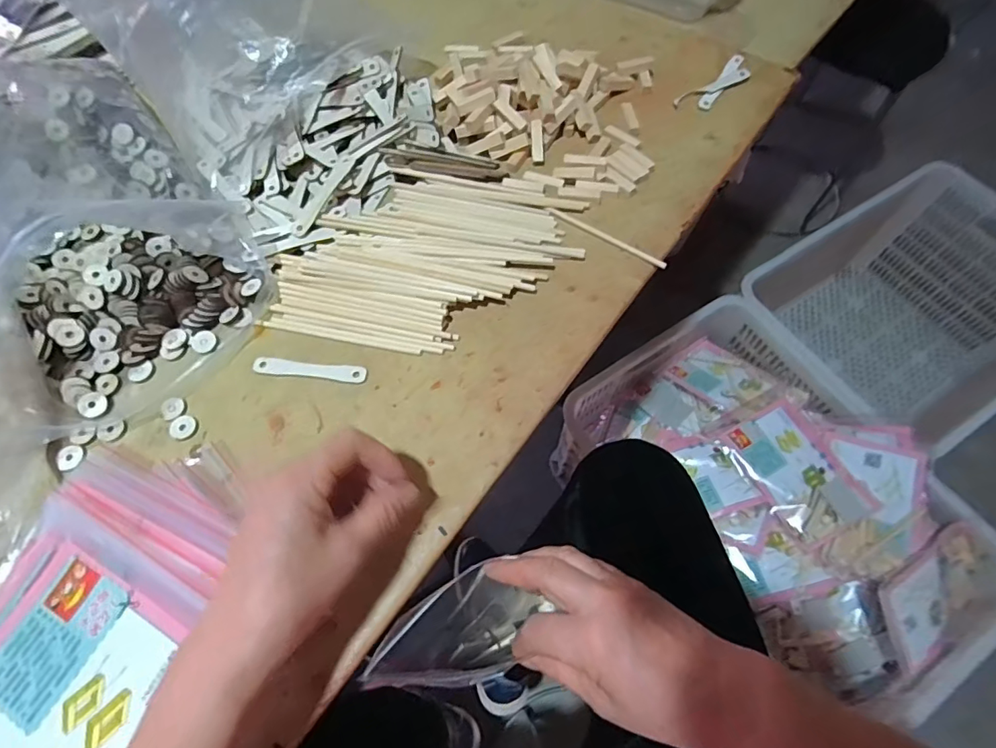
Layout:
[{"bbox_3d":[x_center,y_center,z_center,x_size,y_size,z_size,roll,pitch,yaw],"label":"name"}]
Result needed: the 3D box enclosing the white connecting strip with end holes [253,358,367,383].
[{"bbox_3d":[-0.154,-0.004,0.417,0.094,0.004,0.015,5,66,4],"label":"white connecting strip with end holes"}]

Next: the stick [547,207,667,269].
[{"bbox_3d":[0.097,-0.124,0.462,0.121,0.007,0.007,33,71,15],"label":"stick"}]

